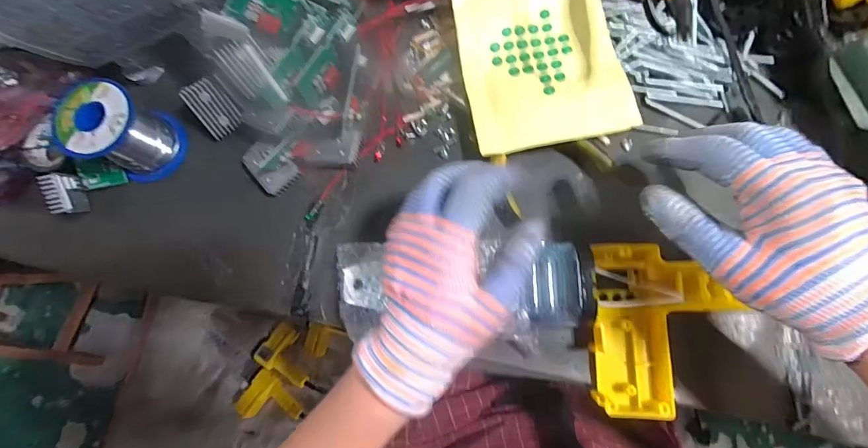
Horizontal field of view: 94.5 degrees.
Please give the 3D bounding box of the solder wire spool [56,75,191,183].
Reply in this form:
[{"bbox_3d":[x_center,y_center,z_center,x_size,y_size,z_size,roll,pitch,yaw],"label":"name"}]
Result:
[{"bbox_3d":[-0.265,-0.077,0.341,0.065,0.065,0.065,20,83,8],"label":"solder wire spool"}]

